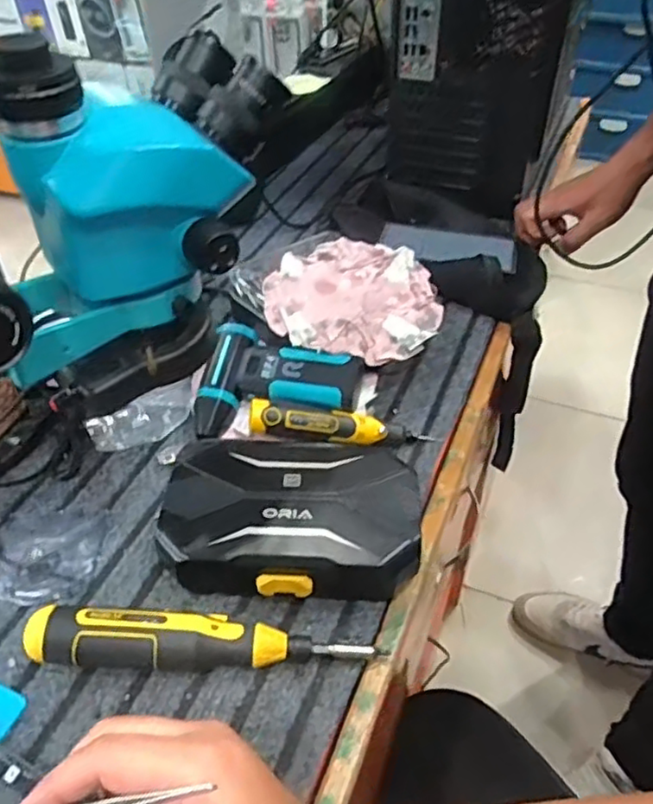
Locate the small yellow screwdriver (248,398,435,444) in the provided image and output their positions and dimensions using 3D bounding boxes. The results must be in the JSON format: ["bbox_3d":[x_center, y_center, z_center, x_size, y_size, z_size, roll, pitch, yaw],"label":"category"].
[{"bbox_3d":[0.011,0.019,0.549,0.152,0.023,0.030,7,43,-10],"label":"small yellow screwdriver"}]

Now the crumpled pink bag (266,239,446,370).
[{"bbox_3d":[0.022,-0.096,0.609,0.154,0.043,0.143,-10,44,-7],"label":"crumpled pink bag"}]

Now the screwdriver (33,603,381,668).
[{"bbox_3d":[-0.079,0.155,0.416,0.218,0.039,0.035,-1,44,2],"label":"screwdriver"}]

